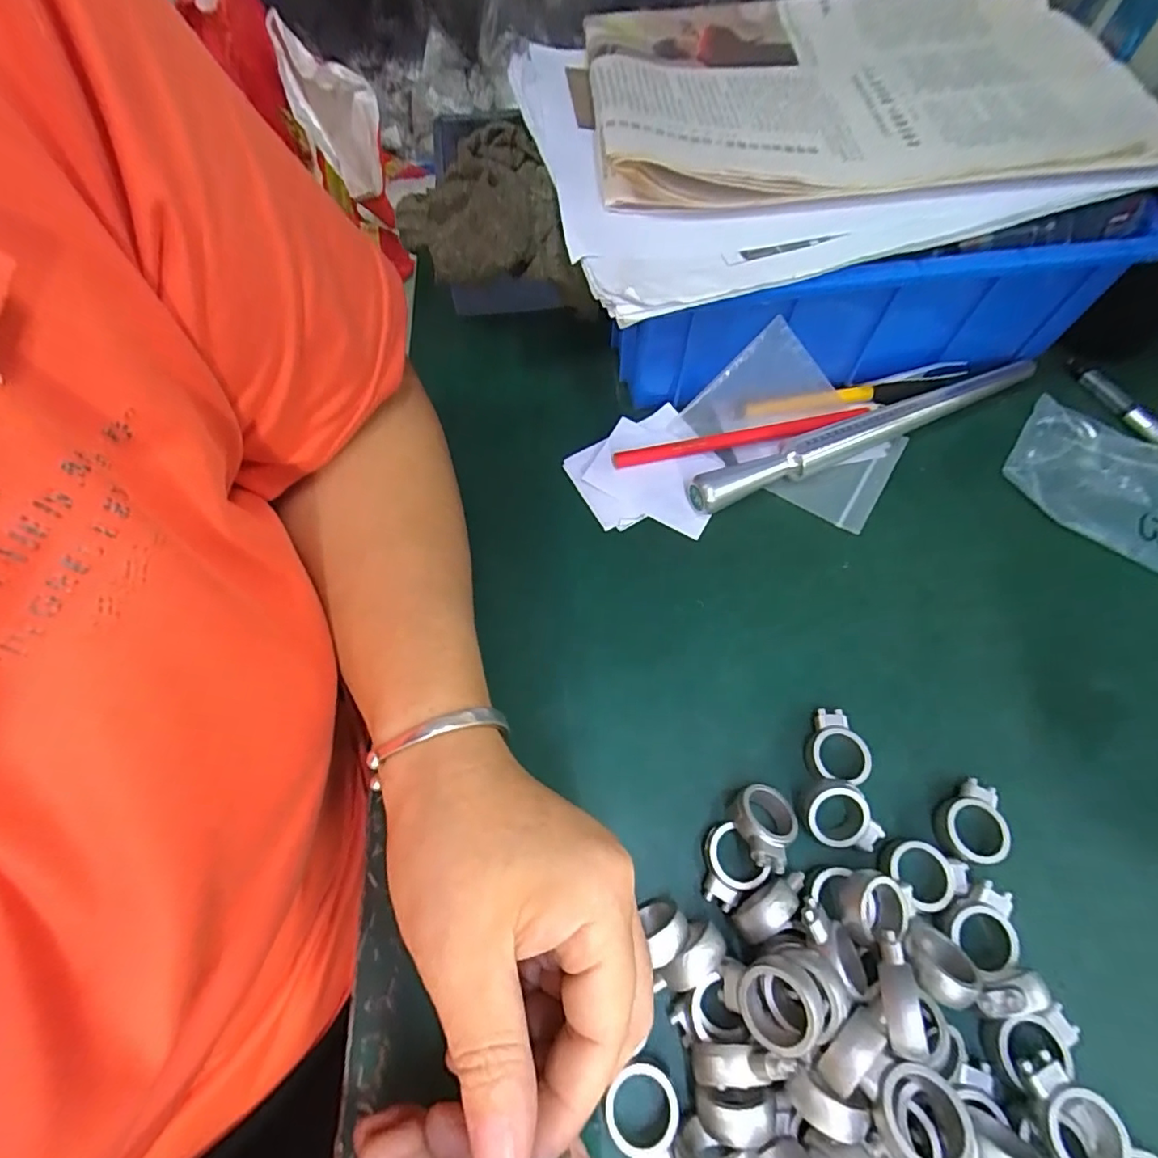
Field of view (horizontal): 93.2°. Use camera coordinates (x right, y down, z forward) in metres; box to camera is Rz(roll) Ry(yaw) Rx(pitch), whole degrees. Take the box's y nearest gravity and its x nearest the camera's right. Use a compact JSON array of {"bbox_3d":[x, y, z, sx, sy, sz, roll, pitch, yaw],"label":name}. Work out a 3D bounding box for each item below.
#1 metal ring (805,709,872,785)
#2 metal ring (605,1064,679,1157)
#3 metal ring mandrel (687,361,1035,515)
[{"bbox_3d":[0.116,0.075,0.246,0.026,0.011,0.032,4,64,2],"label":"metal ring"},{"bbox_3d":[0.021,0.190,0.192,0.025,0.012,0.032,6,64,3],"label":"metal ring"},{"bbox_3d":[0.169,-0.085,0.318,0.231,0.022,0.018,-21,66,-10],"label":"metal ring mandrel"}]

